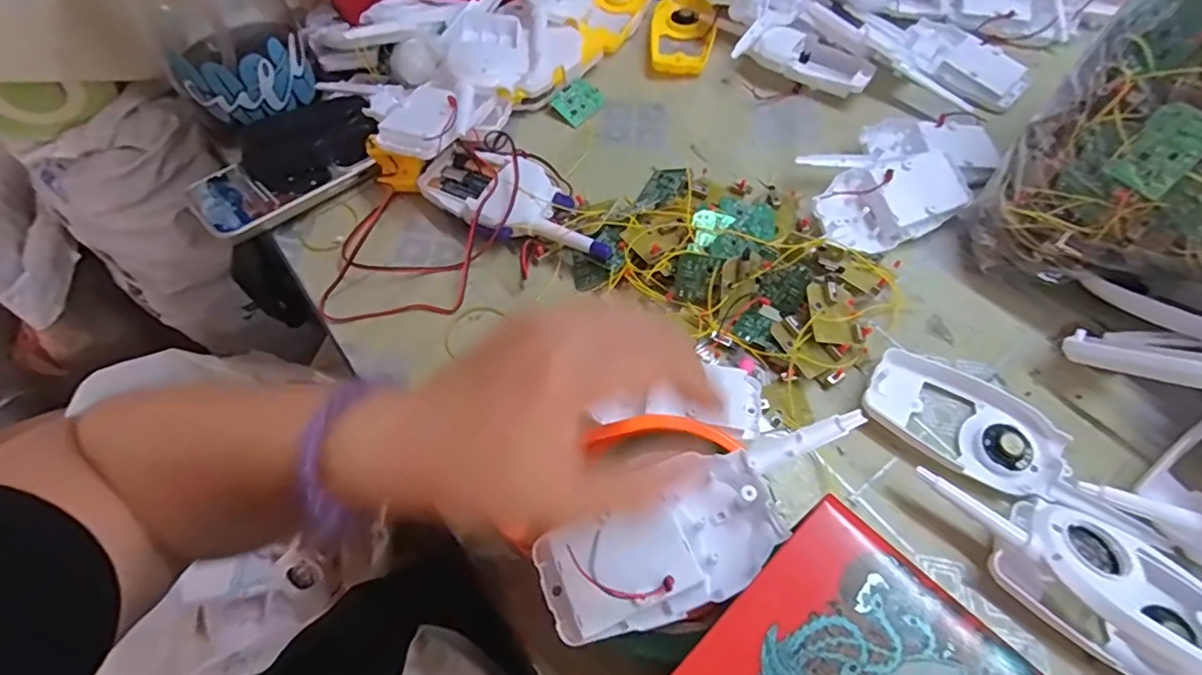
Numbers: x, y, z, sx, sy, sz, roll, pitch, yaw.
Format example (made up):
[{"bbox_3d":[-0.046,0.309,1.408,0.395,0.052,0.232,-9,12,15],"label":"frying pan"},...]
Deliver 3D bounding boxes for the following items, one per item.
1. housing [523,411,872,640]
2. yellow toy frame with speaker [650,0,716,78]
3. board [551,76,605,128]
[{"bbox_3d":[0.051,0.083,0.262,0.162,0.031,0.056,-27,63,-14],"label":"housing"},{"bbox_3d":[0.078,-0.287,0.542,0.057,0.015,0.107,9,62,7],"label":"yellow toy frame with speaker"},{"bbox_3d":[-0.020,-0.209,0.508,0.035,0.004,0.040,44,78,2],"label":"board"}]

